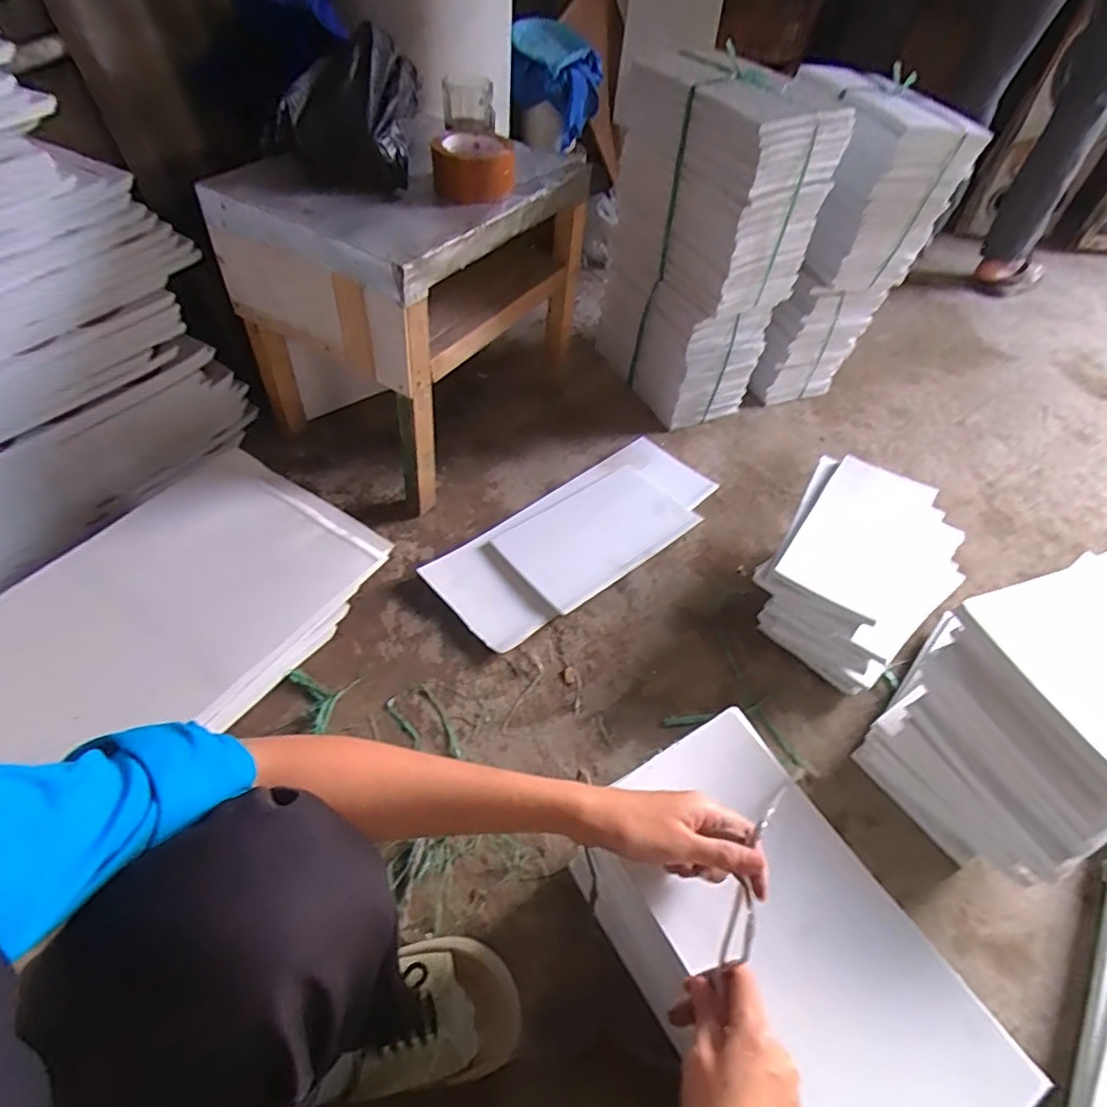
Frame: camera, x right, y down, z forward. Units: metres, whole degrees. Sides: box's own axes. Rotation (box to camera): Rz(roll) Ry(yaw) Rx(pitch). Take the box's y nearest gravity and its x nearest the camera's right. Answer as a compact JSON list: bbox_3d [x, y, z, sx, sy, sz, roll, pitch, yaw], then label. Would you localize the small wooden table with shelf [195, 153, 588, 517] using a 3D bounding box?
[{"bbox_3d":[-0.195,-0.372,0.920,0.319,0.383,0.441,30,54,18],"label":"small wooden table with shelf"}]

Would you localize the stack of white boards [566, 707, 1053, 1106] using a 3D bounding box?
[{"bbox_3d":[0.155,0.314,0.478,0.146,0.215,0.277,-24,57,-22],"label":"stack of white boards"}]

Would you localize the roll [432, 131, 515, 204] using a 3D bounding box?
[{"bbox_3d":[-0.104,-0.494,0.768,0.100,0.059,0.100,-6,52,-10],"label":"roll"}]

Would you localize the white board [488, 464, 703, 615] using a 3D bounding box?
[{"bbox_3d":[0.066,-0.035,0.889,0.287,0.023,0.166,-32,55,-25],"label":"white board"}]

